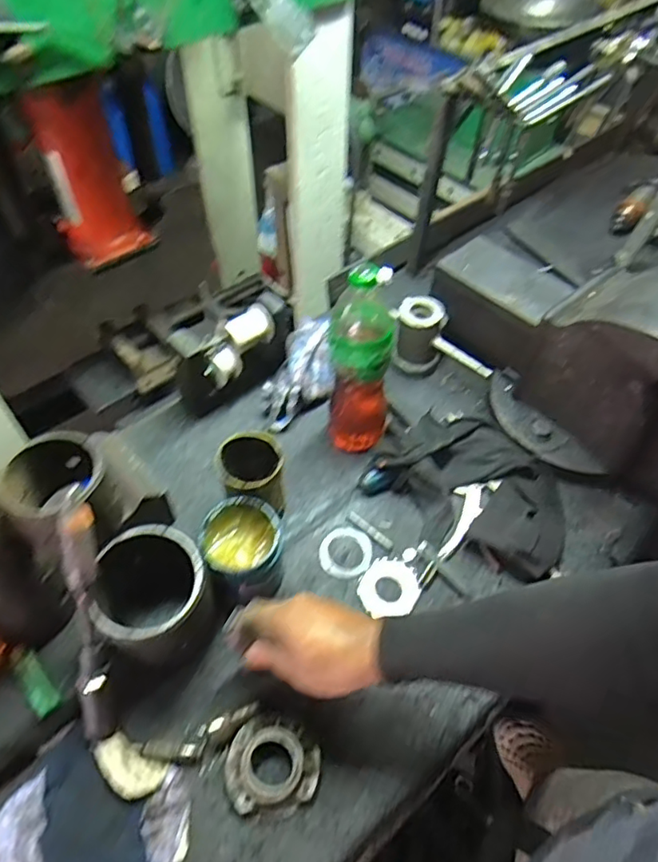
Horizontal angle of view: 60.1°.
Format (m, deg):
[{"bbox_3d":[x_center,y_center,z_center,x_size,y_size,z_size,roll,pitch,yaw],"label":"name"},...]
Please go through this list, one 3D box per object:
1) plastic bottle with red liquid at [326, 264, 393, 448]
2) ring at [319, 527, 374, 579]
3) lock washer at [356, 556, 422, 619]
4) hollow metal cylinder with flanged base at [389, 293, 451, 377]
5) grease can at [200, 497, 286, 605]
[{"bbox_3d":[0.040,-0.083,0.704,0.080,0.264,0.067,9,53,5],"label":"plastic bottle with red liquid"},{"bbox_3d":[0.022,0.151,0.707,0.063,0.009,0.066,1,53,-1],"label":"ring"},{"bbox_3d":[0.073,0.186,0.677,0.065,0.004,0.072,30,57,20],"label":"lock washer"},{"bbox_3d":[0.137,-0.146,0.873,0.079,0.099,0.070,19,54,12],"label":"hollow metal cylinder with flanged base"},{"bbox_3d":[-0.094,0.140,0.642,0.084,0.105,0.092,1,53,-1],"label":"grease can"}]

